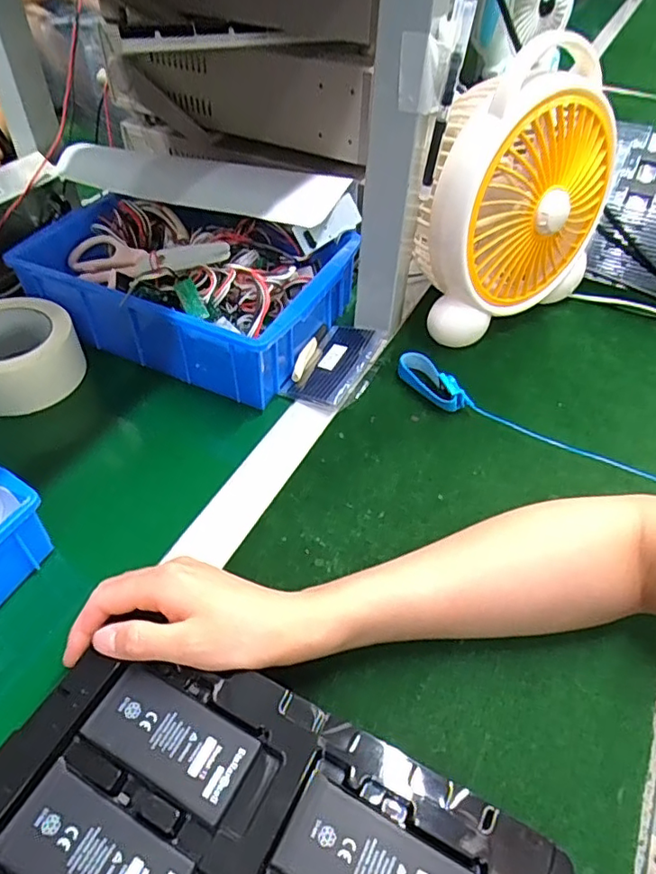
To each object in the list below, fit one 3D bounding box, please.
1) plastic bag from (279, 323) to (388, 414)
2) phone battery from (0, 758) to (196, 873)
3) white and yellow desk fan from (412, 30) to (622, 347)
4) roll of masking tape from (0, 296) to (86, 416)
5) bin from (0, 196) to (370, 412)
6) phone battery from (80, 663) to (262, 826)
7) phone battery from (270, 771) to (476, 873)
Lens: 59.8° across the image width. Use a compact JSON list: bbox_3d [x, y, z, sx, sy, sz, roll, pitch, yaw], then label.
[{"bbox_3d":[0.007,-0.070,0.554,0.070,0.017,0.116,16,49,12],"label":"plastic bag"},{"bbox_3d":[-0.111,0.197,0.268,0.087,0.004,0.043,23,51,17],"label":"phone battery"},{"bbox_3d":[0.181,-0.224,0.555,0.214,0.237,0.093,-31,56,-27],"label":"white and yellow desk fan"},{"bbox_3d":[-0.287,-0.075,0.525,0.108,0.049,0.116,1,48,-1],"label":"roll of masking tape"},{"bbox_3d":[-0.141,-0.157,0.576,0.293,0.093,0.184,20,50,14],"label":"bin"},{"bbox_3d":[-0.083,0.160,0.303,0.086,0.004,0.043,23,51,17],"label":"phone battery"},{"bbox_3d":[0.022,0.203,0.269,0.087,0.004,0.043,23,51,17],"label":"phone battery"}]

